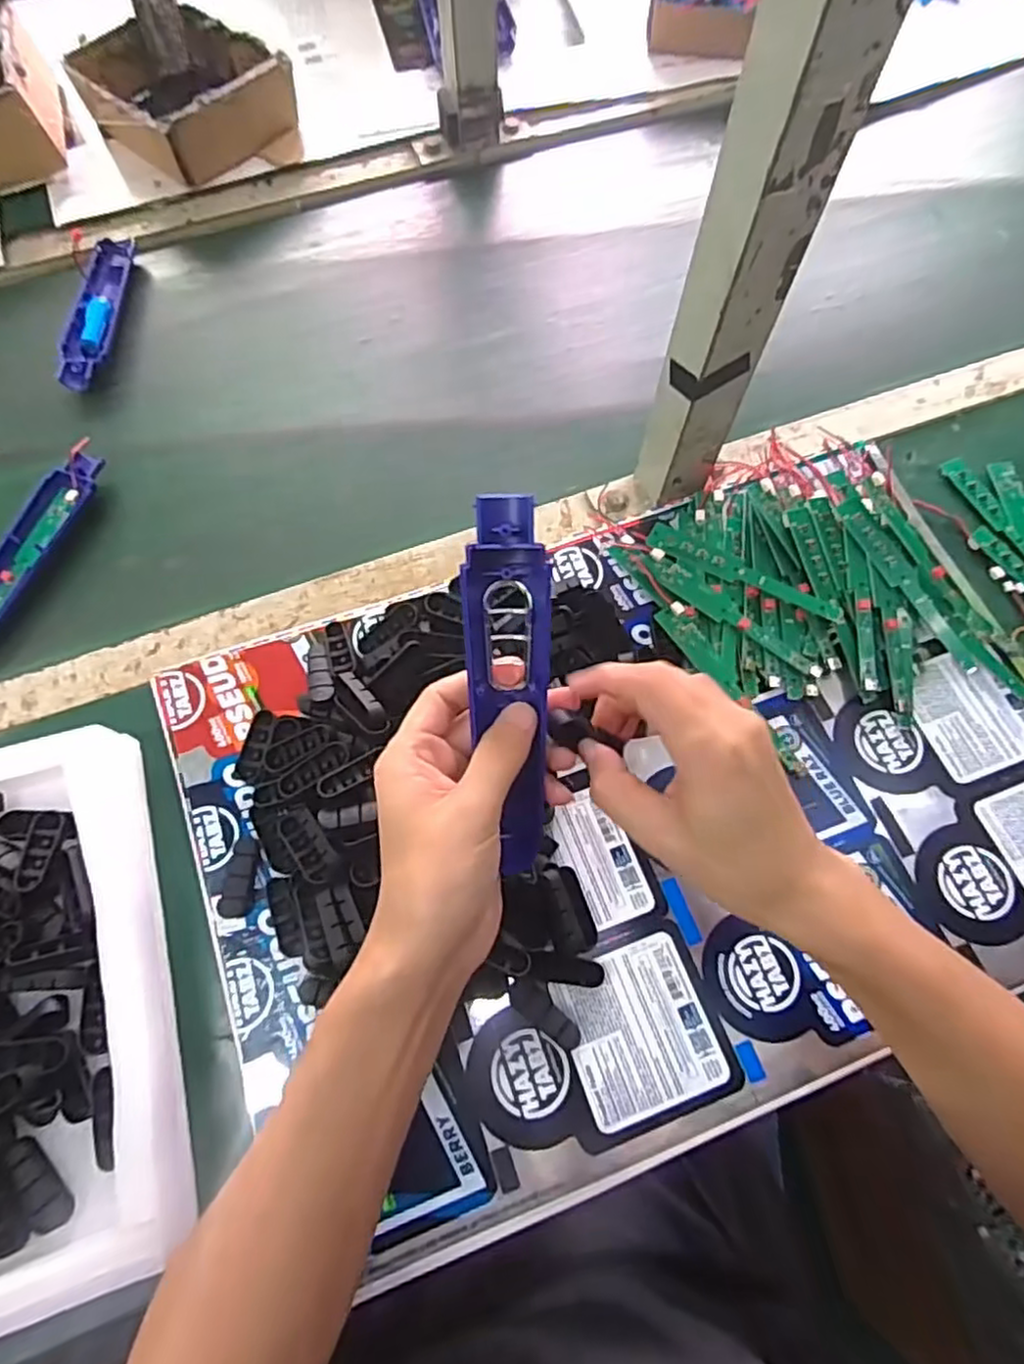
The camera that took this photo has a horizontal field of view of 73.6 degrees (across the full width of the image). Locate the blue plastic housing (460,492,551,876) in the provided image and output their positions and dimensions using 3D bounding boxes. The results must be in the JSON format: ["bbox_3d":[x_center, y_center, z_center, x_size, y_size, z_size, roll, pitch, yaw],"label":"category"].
[{"bbox_3d":[0.000,0.005,0.320,0.037,0.016,0.176,-5,103,-1],"label":"blue plastic housing"}]

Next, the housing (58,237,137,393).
[{"bbox_3d":[-0.360,-0.322,0.594,0.033,0.019,0.162,0,66,1],"label":"housing"}]

